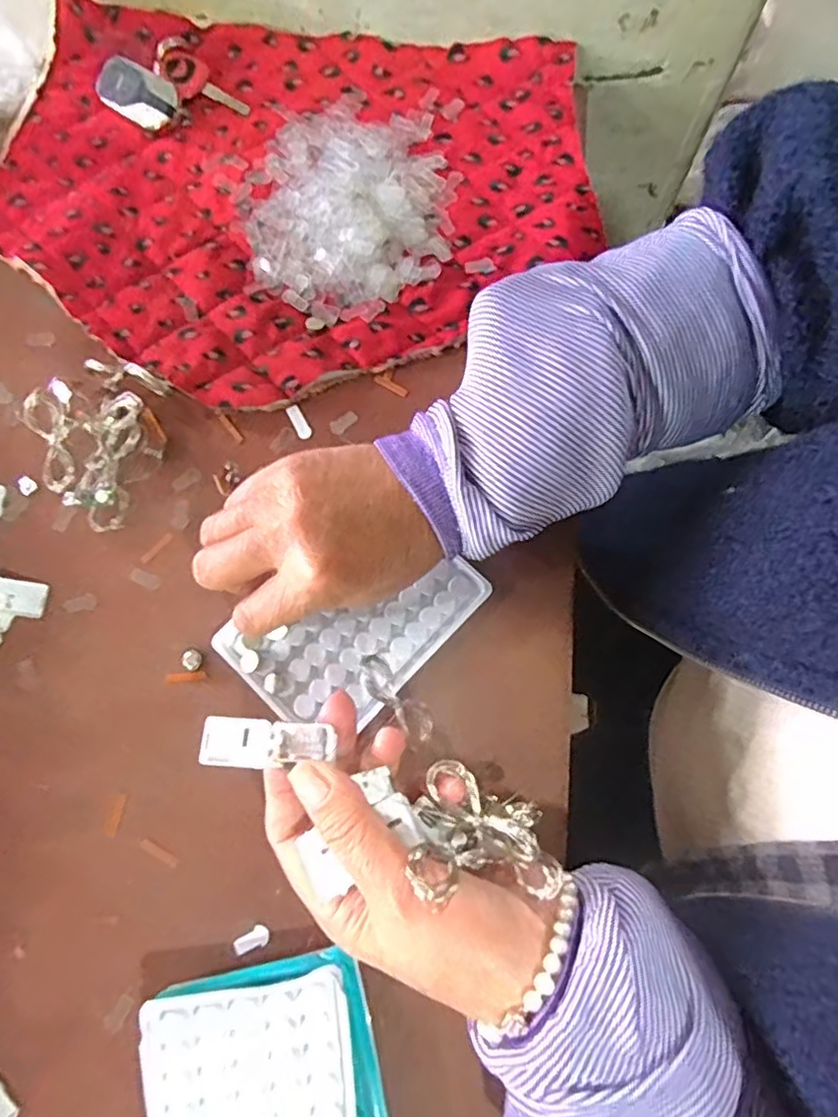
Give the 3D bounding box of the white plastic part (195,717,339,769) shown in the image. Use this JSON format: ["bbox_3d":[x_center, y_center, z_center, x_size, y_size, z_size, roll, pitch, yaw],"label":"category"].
[{"bbox_3d":[-0.065,0.079,0.266,0.055,0.008,0.021,0,76,-1],"label":"white plastic part"}]

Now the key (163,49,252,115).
[{"bbox_3d":[-0.148,-0.327,0.434,0.066,0.009,0.026,31,78,-5],"label":"key"}]

